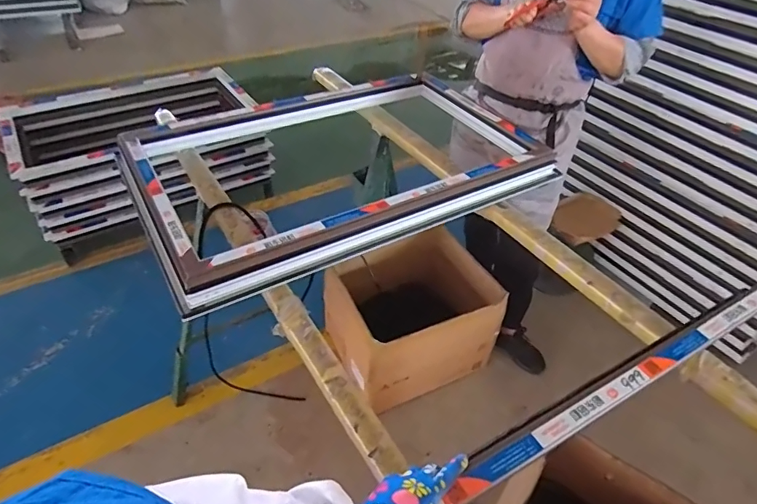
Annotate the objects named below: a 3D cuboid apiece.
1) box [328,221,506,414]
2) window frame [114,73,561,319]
[{"bbox_3d":[0.104,0.212,1.627,0.495,0.354,0.416,-17,47,-21],"label":"box"},{"bbox_3d":[-0.096,-0.249,1.207,0.968,0.095,0.622,-22,48,-25],"label":"window frame"}]

